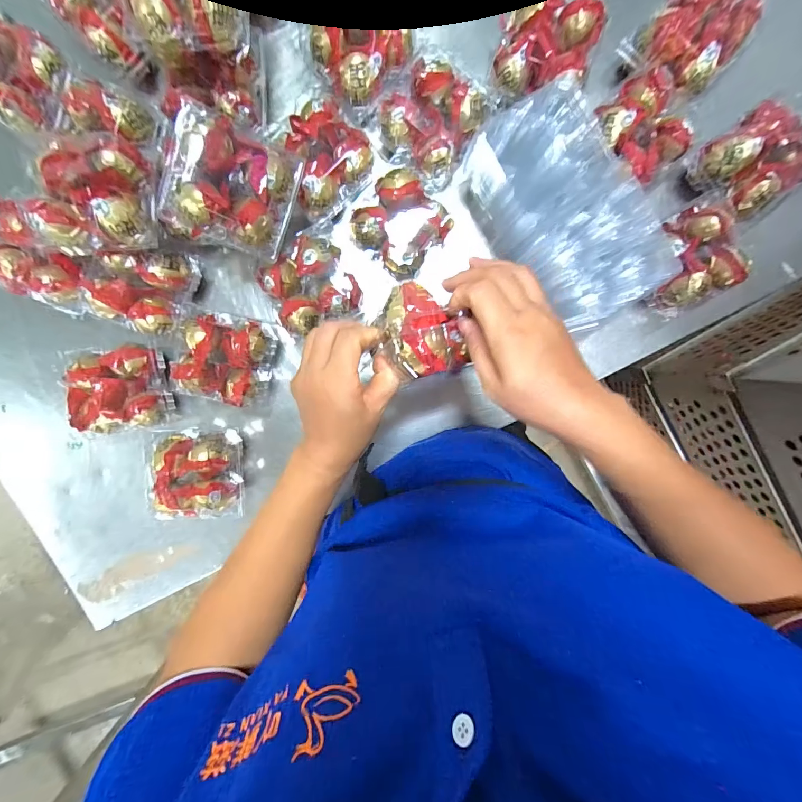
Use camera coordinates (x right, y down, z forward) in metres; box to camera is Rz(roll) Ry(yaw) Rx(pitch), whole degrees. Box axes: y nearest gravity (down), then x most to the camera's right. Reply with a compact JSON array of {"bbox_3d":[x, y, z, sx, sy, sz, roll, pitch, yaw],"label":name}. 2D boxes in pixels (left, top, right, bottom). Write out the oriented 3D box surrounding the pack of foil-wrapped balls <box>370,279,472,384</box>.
[{"bbox_3d":[0.014,-0.052,0.285,0.061,0.039,0.069,-21,95,2],"label":"pack of foil-wrapped balls"}]

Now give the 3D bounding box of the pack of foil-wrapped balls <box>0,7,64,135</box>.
[{"bbox_3d":[-0.459,-0.386,0.440,0.121,0.036,0.106,33,95,-3],"label":"pack of foil-wrapped balls"}]

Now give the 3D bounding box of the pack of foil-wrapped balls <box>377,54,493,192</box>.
[{"bbox_3d":[0.037,-0.335,0.445,0.111,0.048,0.121,36,95,-3],"label":"pack of foil-wrapped balls"}]

